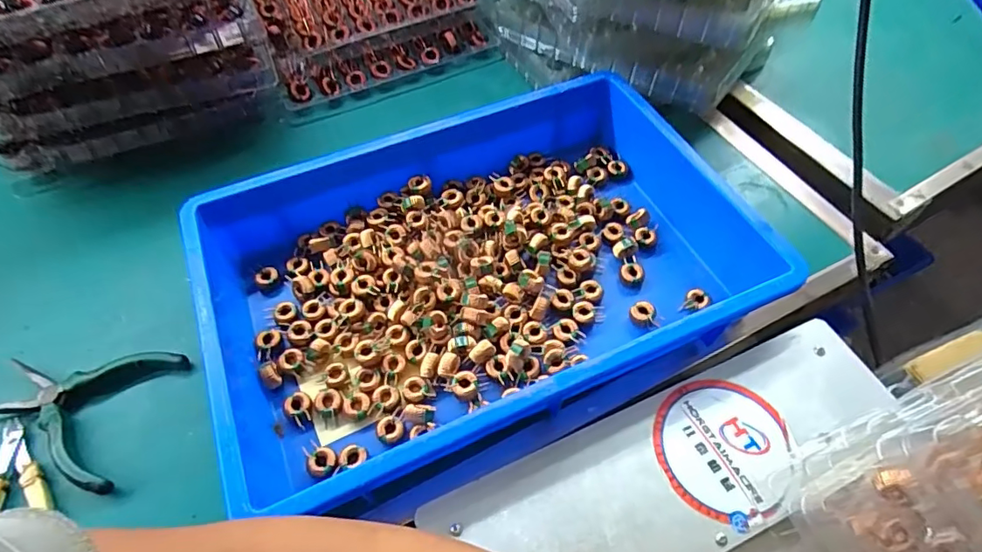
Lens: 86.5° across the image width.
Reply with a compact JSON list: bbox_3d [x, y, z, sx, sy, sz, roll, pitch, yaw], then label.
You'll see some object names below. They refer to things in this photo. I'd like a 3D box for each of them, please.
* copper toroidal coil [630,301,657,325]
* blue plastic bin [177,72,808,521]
[{"bbox_3d":[0.133,0.033,0.458,0.021,0.015,0.017,28,61,17],"label":"copper toroidal coil"},{"bbox_3d":[-0.007,-0.013,0.460,0.465,0.073,0.283,-21,59,-14],"label":"blue plastic bin"}]

